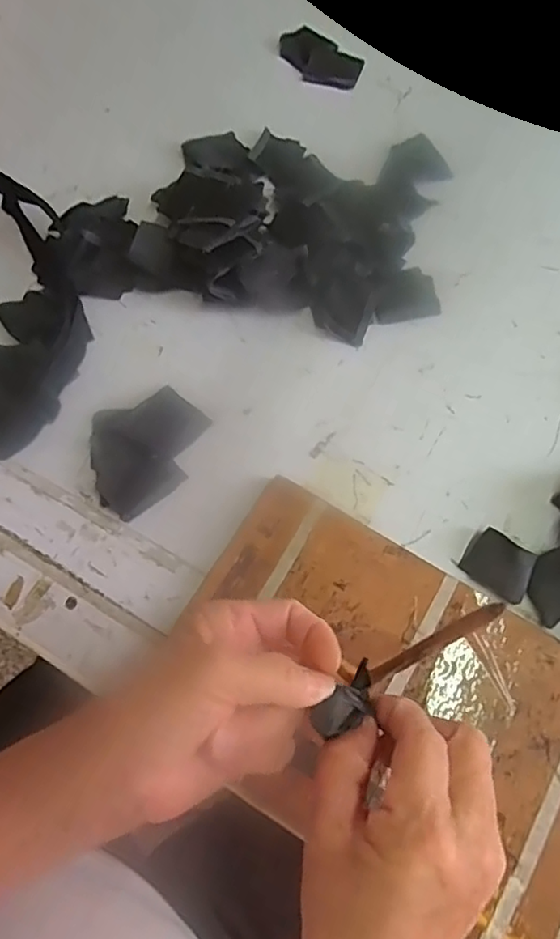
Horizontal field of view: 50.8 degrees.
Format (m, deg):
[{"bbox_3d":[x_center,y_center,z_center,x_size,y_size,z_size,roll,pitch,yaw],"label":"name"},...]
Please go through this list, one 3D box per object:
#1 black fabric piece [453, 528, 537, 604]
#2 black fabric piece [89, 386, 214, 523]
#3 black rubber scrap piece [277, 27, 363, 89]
[{"bbox_3d":[0.149,0.065,0.397,0.043,0.024,0.033,38,73,13],"label":"black fabric piece"},{"bbox_3d":[-0.098,-0.017,0.433,0.092,0.004,0.080,-37,73,-14],"label":"black fabric piece"},{"bbox_3d":[0.041,-0.416,0.597,0.089,0.008,0.062,37,72,13],"label":"black rubber scrap piece"}]

